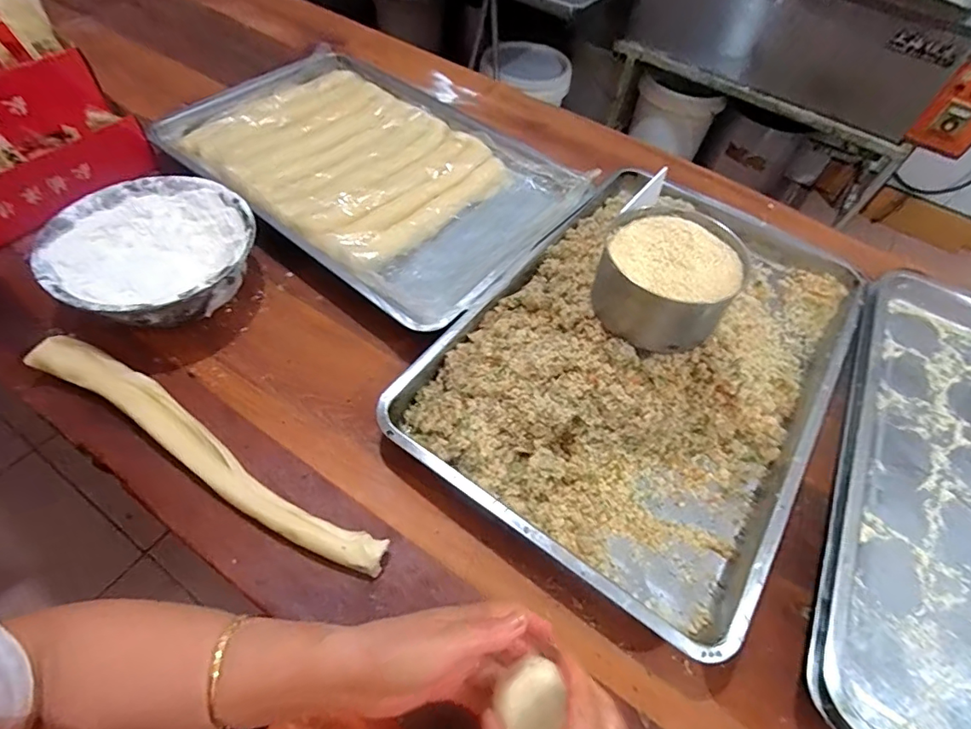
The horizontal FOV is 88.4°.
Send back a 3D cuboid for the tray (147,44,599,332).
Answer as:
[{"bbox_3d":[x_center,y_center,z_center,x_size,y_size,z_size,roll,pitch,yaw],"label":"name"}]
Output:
[{"bbox_3d":[-0.179,-0.304,0.767,0.606,0.061,0.371,36,60,18],"label":"tray"}]

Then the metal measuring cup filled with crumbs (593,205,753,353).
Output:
[{"bbox_3d":[0.188,-0.091,0.521,0.136,0.074,0.139,3,56,-4],"label":"metal measuring cup filled with crumbs"}]

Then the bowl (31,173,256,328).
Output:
[{"bbox_3d":[-0.397,-0.131,0.622,0.216,0.096,0.219,3,56,-4],"label":"bowl"}]

